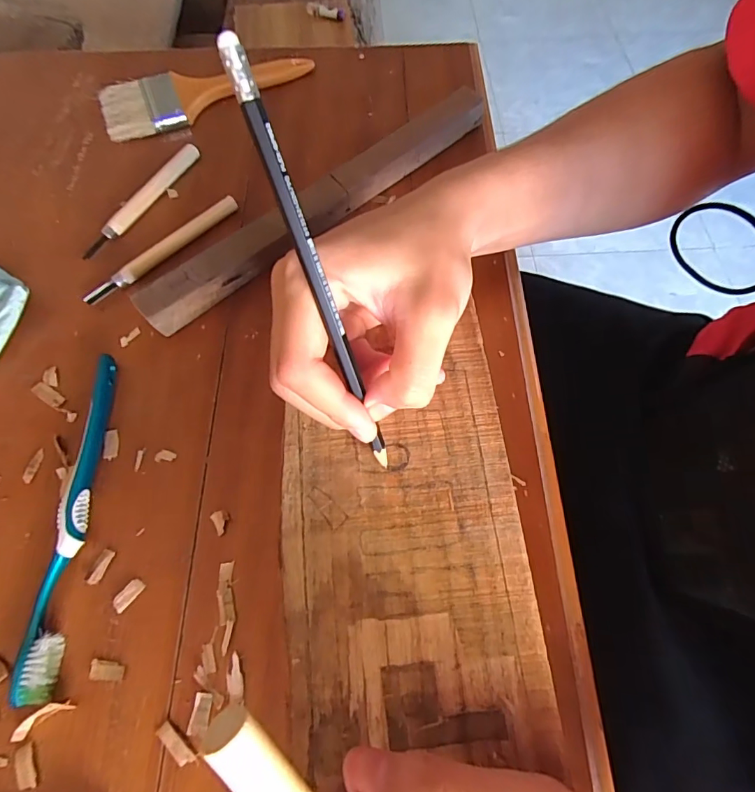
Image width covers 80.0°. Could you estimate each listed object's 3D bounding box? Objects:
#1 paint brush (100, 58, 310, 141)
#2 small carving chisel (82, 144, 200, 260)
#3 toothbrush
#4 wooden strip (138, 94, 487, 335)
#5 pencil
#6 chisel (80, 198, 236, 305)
[{"bbox_3d":[-0.150,-0.275,0.404,0.184,0.014,0.065,-22,67,-9],"label":"paint brush"},{"bbox_3d":[-0.181,-0.151,0.348,0.013,0.013,0.123,27,68,13],"label":"small carving chisel"},{"bbox_3d":[-0.171,0.062,0.253,0.020,0.013,0.184,-2,65,0],"label":"toothbrush"},{"bbox_3d":[-0.036,-0.147,0.338,0.307,0.028,0.027,-41,71,-16],"label":"wooden strip"},{"bbox_3d":[-0.022,-0.040,0.184,0.007,0.175,0.011,-25,32,-10],"label":"pencil"},{"bbox_3d":[-0.156,-0.108,0.331,0.010,0.009,0.128,40,72,17],"label":"chisel"}]

